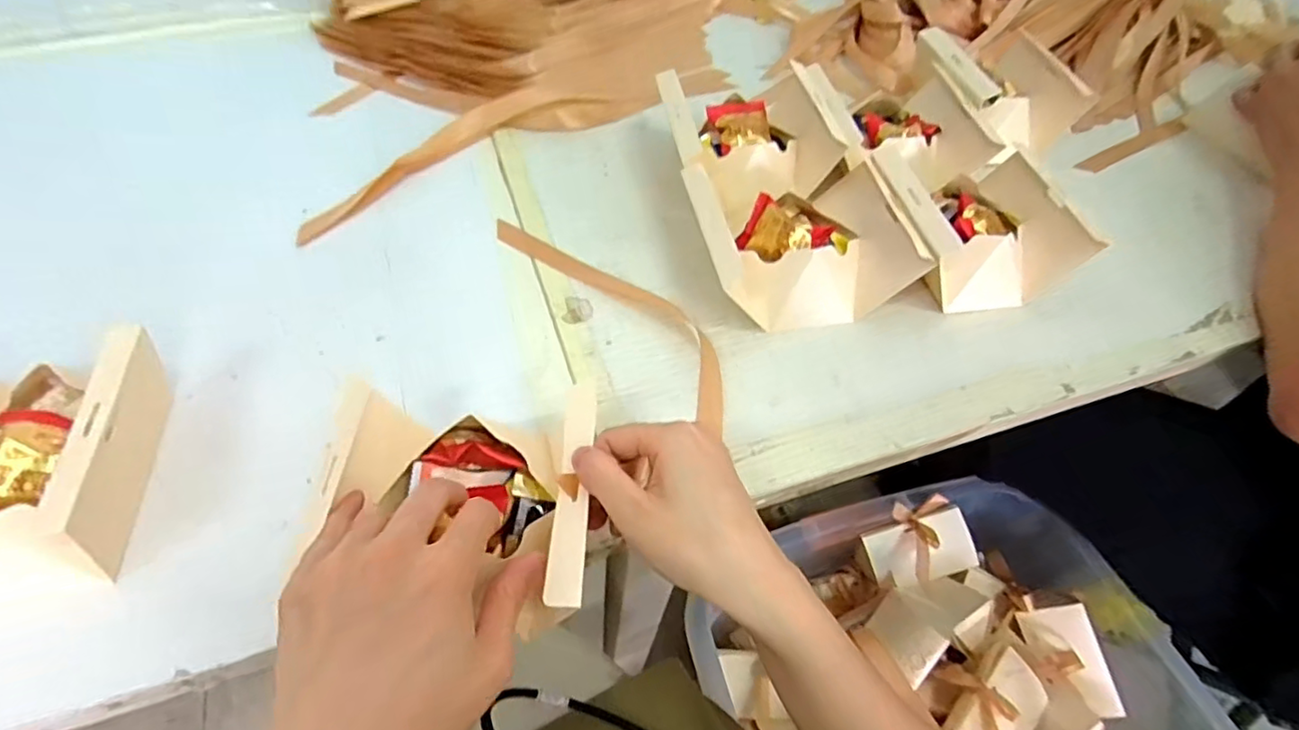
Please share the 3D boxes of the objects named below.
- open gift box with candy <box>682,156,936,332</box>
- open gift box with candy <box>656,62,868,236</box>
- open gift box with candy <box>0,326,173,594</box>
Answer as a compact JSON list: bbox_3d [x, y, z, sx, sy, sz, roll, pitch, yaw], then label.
[{"bbox_3d":[0.114,-0.097,0.488,0.156,0.065,0.123,-9,56,-11],"label":"open gift box with candy"},{"bbox_3d":[0.088,-0.194,0.548,0.162,0.070,0.159,-16,58,-15],"label":"open gift box with candy"},{"bbox_3d":[-0.338,0.056,0.340,0.112,0.072,0.127,-6,56,-9],"label":"open gift box with candy"}]

